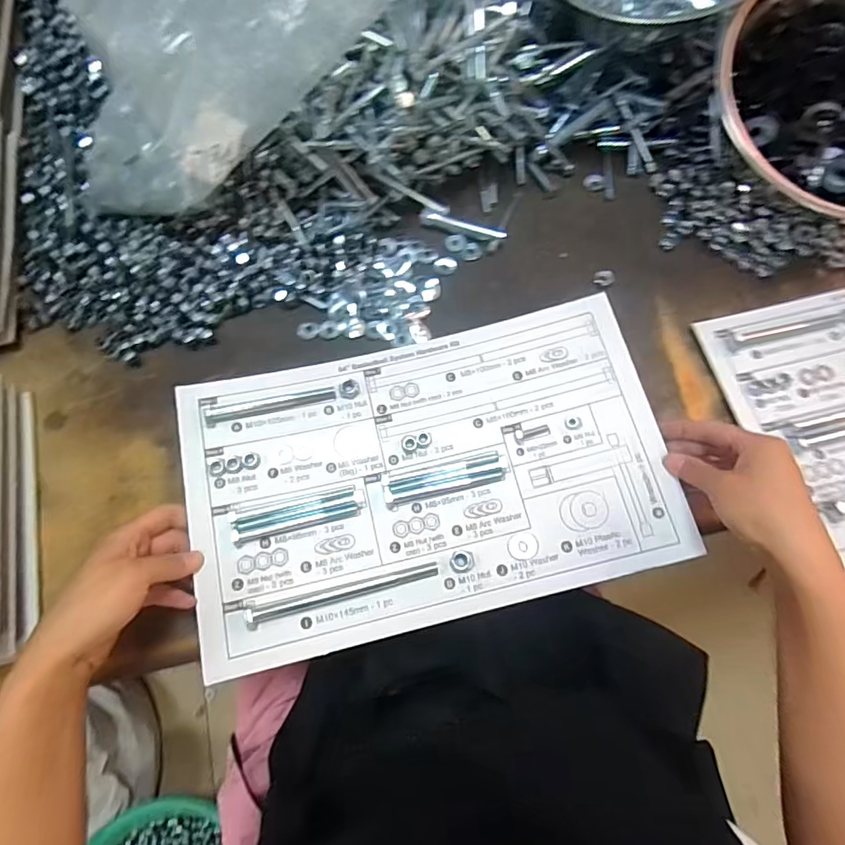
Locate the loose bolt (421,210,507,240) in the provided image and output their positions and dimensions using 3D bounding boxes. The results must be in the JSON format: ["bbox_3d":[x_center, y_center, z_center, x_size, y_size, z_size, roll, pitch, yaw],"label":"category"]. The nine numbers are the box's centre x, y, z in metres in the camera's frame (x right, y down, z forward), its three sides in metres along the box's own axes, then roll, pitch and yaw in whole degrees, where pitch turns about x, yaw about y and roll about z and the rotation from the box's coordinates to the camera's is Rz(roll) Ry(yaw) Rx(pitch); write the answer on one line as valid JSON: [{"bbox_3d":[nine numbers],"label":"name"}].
[{"bbox_3d":[0.042,-0.204,0.541,0.089,0.009,0.016,18,73,8],"label":"loose bolt"}]

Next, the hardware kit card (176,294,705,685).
[{"bbox_3d":[0.005,0.039,0.441,0.385,0.022,0.239,-13,73,-4],"label":"hardware kit card"}]

